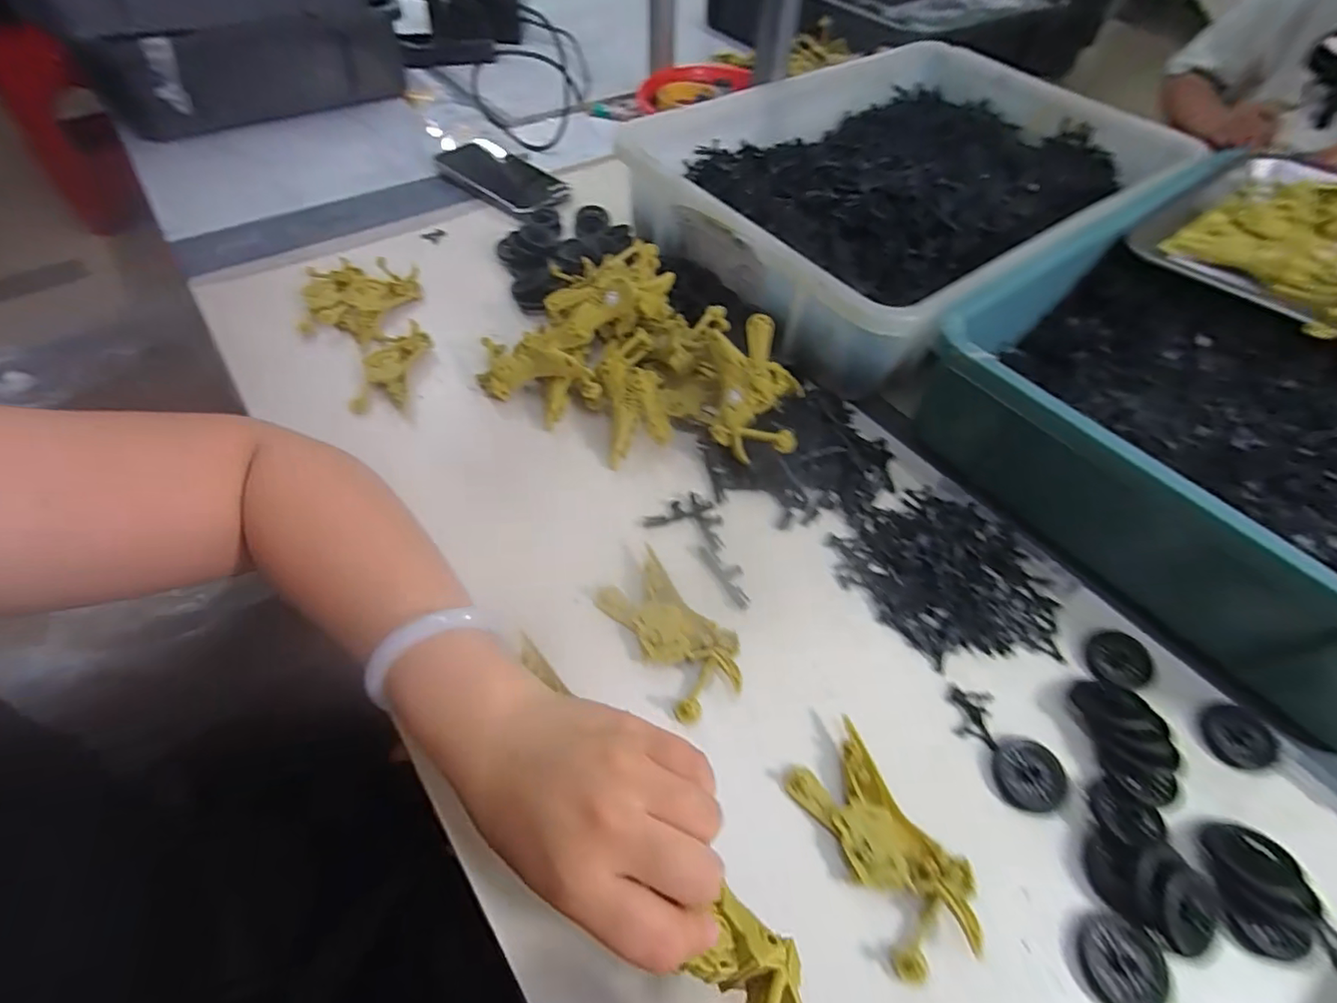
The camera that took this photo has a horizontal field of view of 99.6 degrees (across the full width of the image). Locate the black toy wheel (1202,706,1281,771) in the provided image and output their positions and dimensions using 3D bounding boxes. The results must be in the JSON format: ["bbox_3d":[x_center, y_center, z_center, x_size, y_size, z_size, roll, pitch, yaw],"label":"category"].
[{"bbox_3d":[0.325,0.134,0.319,0.034,0.008,0.033,2,53,-2],"label":"black toy wheel"}]

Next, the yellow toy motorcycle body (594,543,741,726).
[{"bbox_3d":[0.001,0.077,0.338,0.049,0.014,0.096,-30,61,-23],"label":"yellow toy motorcycle body"}]

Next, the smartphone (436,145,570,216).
[{"bbox_3d":[-0.192,-0.381,0.659,0.166,0.016,0.083,34,59,20],"label":"smartphone"}]

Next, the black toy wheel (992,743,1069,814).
[{"bbox_3d":[0.194,0.147,0.302,0.037,0.004,0.033,-4,54,-6],"label":"black toy wheel"}]

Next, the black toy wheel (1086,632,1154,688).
[{"bbox_3d":[0.277,0.096,0.345,0.031,0.006,0.031,2,53,-2],"label":"black toy wheel"}]

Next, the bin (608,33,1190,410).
[{"bbox_3d":[0.245,-0.329,0.583,0.514,0.091,0.362,-30,61,-23],"label":"bin"}]

